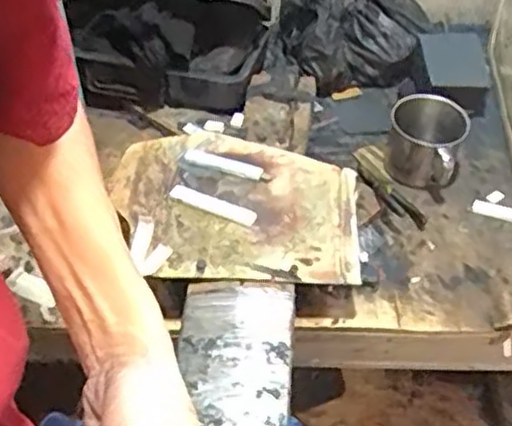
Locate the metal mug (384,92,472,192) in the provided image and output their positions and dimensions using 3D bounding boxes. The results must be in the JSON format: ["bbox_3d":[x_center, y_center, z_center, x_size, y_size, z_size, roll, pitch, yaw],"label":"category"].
[{"bbox_3d":[0.187,-0.077,0.784,0.088,0.074,0.074,19,50,20],"label":"metal mug"}]

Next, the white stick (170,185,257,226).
[{"bbox_3d":[-0.042,-0.008,0.687,0.088,0.012,0.014,19,49,19],"label":"white stick"}]

